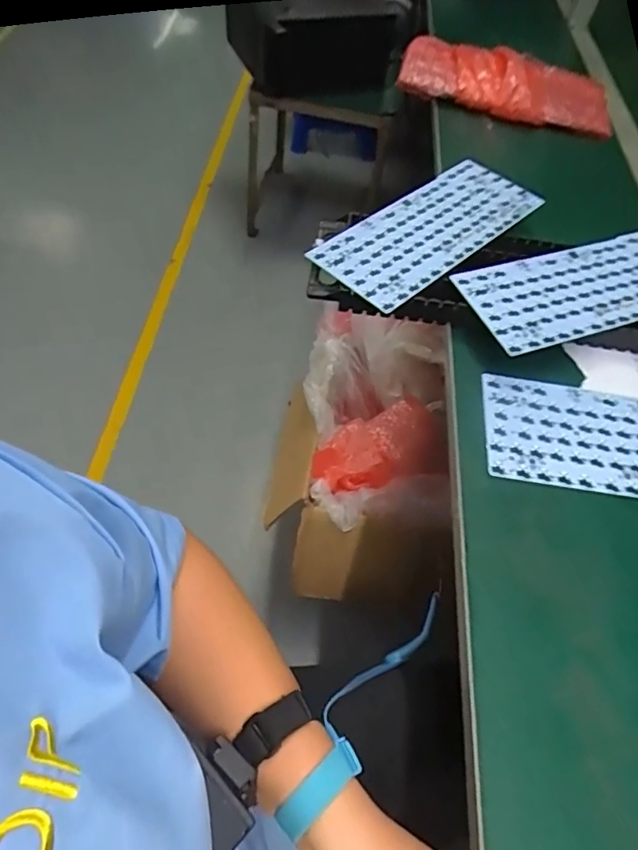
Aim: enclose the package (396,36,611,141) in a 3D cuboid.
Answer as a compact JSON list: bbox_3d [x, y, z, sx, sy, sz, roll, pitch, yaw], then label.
[{"bbox_3d":[0.312,-0.572,0.891,0.344,0.076,0.146,13,55,3],"label":"package"}]

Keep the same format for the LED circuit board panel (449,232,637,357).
[{"bbox_3d":[0.304,-0.155,0.588,0.306,0.006,0.118,-18,60,-18],"label":"LED circuit board panel"}]

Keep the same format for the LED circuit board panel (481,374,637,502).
[{"bbox_3d":[0.311,0.021,0.507,0.305,0.004,0.120,8,56,-1],"label":"LED circuit board panel"}]

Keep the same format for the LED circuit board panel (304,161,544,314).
[{"bbox_3d":[0.136,-0.235,0.622,0.115,0.006,0.303,41,61,21],"label":"LED circuit board panel"}]

